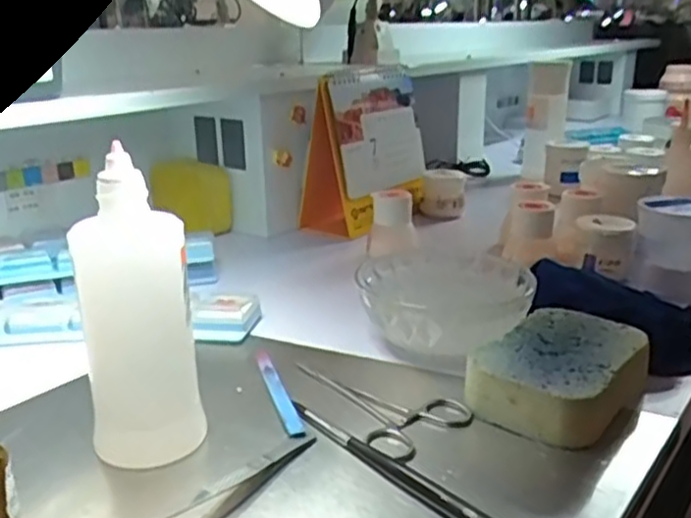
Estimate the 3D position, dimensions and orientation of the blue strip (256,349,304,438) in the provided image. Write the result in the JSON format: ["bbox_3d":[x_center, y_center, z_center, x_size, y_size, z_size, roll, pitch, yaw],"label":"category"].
[{"bbox_3d":[-0.042,0.081,0.431,0.010,0.004,0.112,-6,19,-17],"label":"blue strip"}]

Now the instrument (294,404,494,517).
[{"bbox_3d":[0.025,0.106,0.350,0.009,0.009,0.160,-16,24,-39],"label":"instrument"}]

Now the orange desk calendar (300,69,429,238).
[{"bbox_3d":[0.028,-0.124,0.778,0.089,0.154,0.160,10,21,28],"label":"orange desk calendar"}]

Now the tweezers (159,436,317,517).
[{"bbox_3d":[-0.058,0.112,0.336,0.022,0.005,0.119,13,23,35],"label":"tweezers"}]

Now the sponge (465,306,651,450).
[{"bbox_3d":[0.130,0.069,0.418,0.075,0.034,0.112,15,24,39],"label":"sponge"}]

